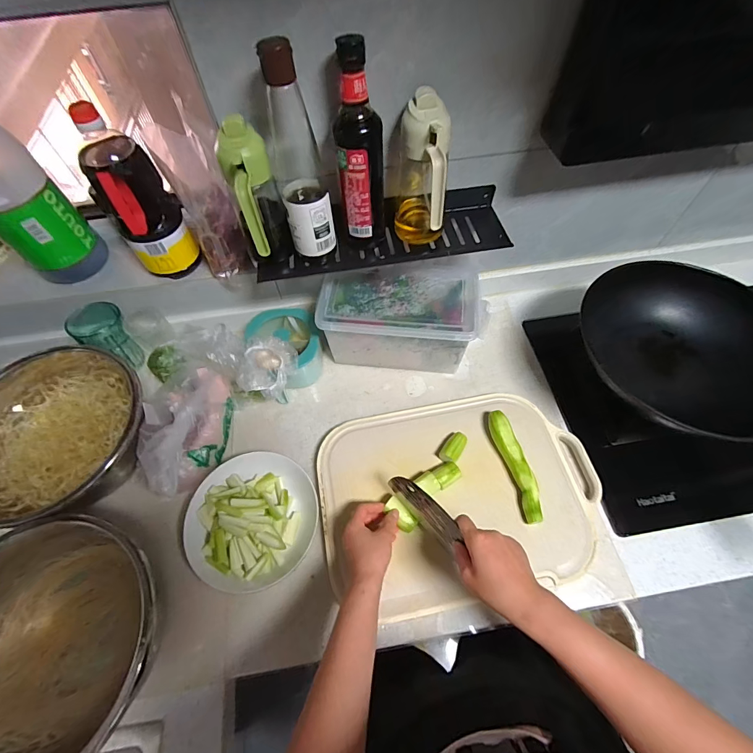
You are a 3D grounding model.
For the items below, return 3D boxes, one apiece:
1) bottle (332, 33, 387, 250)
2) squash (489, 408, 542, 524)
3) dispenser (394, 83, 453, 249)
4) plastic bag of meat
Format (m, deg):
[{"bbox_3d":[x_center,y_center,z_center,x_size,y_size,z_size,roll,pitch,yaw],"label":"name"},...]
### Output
[{"bbox_3d":[-0.019,-0.281,0.493,0.063,0.240,0.051,-3,61,0],"label":"bottle"},{"bbox_3d":[0.226,0.143,0.607,0.033,0.034,0.180,-14,62,-6],"label":"squash"},{"bbox_3d":[0.063,-0.270,0.523,0.075,0.190,0.093,2,61,3],"label":"dispenser"},{"bbox_3d":[-0.320,0.085,0.631,0.124,0.106,0.230,-12,61,-5],"label":"plastic bag of meat"}]

